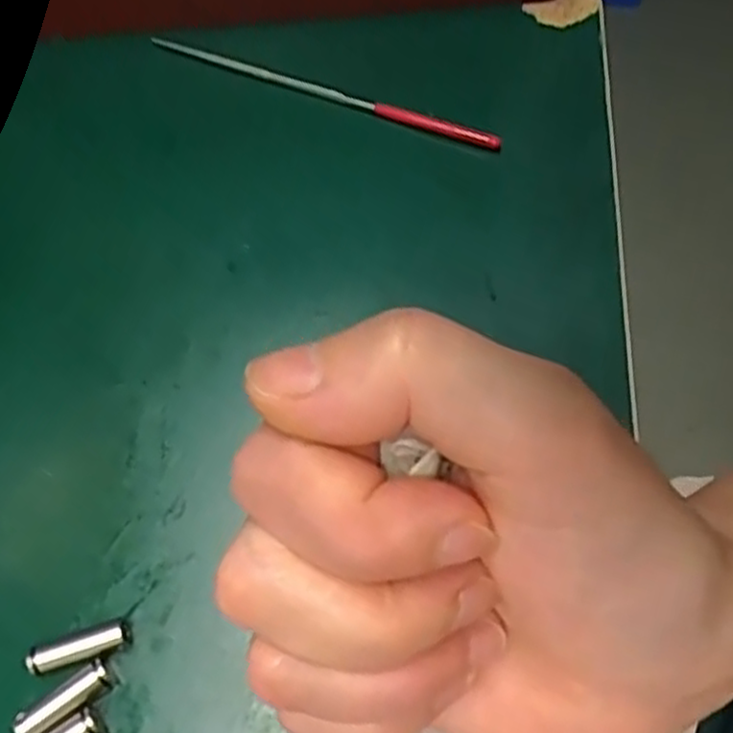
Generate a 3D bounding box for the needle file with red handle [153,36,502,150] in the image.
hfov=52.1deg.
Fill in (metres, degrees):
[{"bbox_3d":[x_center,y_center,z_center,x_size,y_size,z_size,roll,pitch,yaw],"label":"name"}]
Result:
[{"bbox_3d":[-0.015,-0.098,0.269,0.131,0.008,0.004,20,66,10],"label":"needle file with red handle"}]

